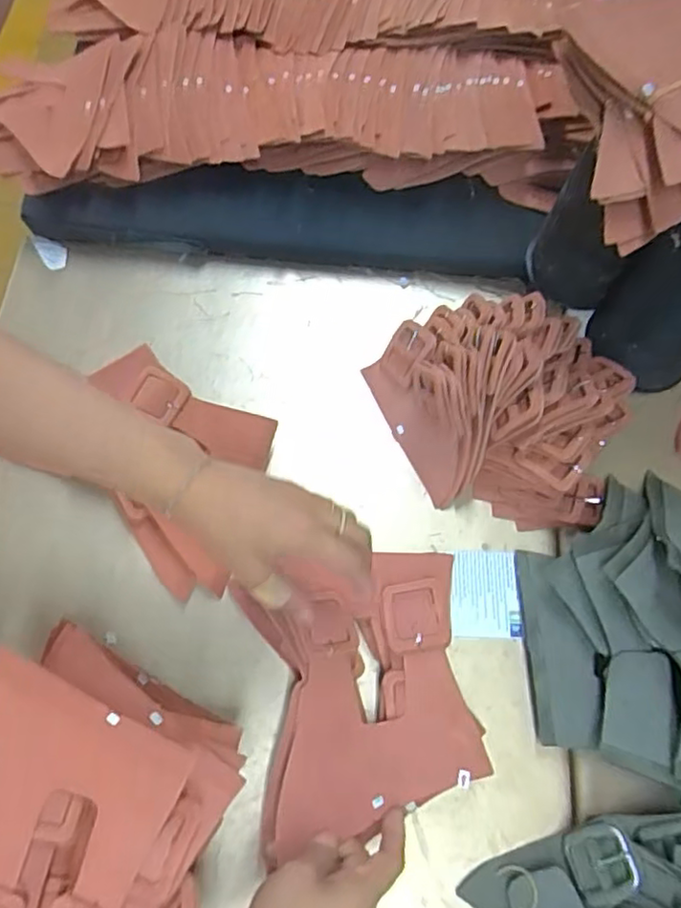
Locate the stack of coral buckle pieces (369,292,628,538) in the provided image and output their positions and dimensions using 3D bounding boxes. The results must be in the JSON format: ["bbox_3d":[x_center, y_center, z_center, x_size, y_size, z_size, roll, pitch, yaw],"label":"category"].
[{"bbox_3d":[0.133,-0.051,0.562,0.221,0.090,0.182,17,67,5],"label":"stack of coral buckle pieces"}]

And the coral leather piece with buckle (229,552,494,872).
[{"bbox_3d":[0.016,0.162,0.480,0.152,0.058,0.194,-6,67,-5],"label":"coral leather piece with buckle"}]

